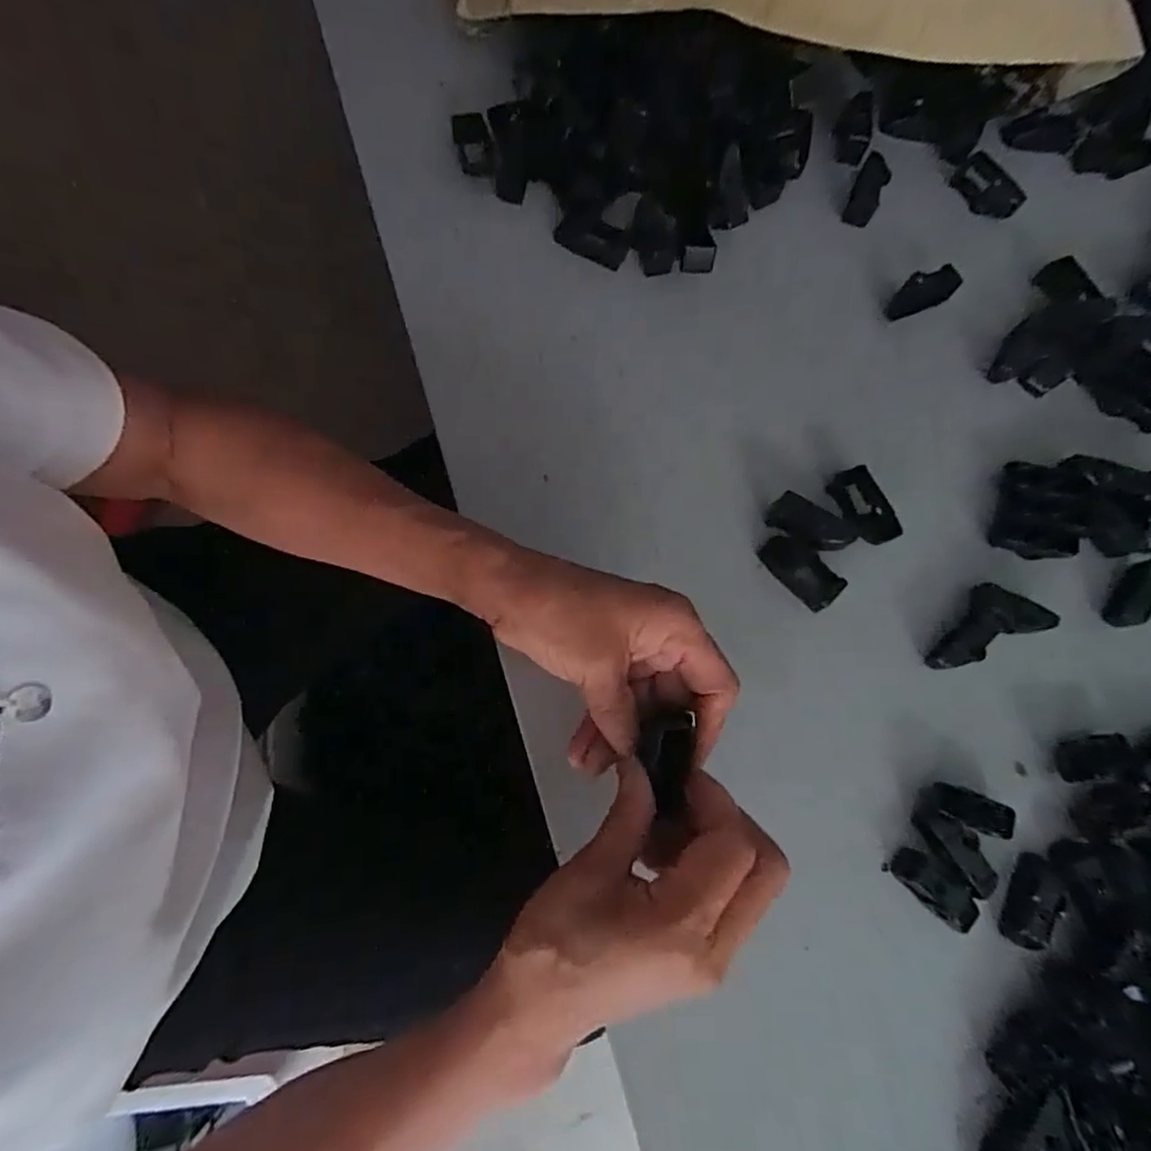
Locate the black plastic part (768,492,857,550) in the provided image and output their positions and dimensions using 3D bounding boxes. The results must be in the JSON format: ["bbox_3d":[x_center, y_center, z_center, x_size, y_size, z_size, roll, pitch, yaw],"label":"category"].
[{"bbox_3d":[0.139,-0.029,0.379,0.051,0.017,0.021,28,75,20],"label":"black plastic part"}]

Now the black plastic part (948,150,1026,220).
[{"bbox_3d":[0.295,-0.277,0.454,0.023,0.018,0.049,-42,79,-12],"label":"black plastic part"}]

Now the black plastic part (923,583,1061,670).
[{"bbox_3d":[0.238,0.027,0.371,0.081,0.013,0.036,-22,75,-7],"label":"black plastic part"}]

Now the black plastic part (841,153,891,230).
[{"bbox_3d":[0.209,-0.274,0.453,0.020,0.011,0.054,23,75,5],"label":"black plastic part"}]

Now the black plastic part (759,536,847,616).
[{"bbox_3d":[0.134,-0.004,0.377,0.022,0.012,0.050,-41,79,-12],"label":"black plastic part"}]

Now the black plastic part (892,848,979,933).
[{"bbox_3d":[0.189,0.164,0.330,0.047,0.009,0.018,42,77,10],"label":"black plastic part"}]

